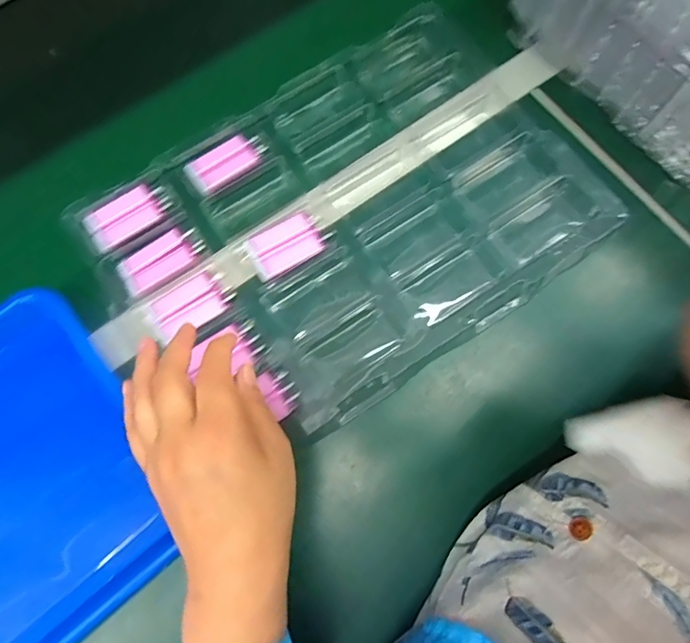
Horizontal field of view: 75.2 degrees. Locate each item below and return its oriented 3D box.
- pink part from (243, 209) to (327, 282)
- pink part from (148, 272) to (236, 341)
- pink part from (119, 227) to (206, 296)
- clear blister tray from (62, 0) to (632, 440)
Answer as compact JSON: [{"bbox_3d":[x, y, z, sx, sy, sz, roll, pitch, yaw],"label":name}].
[{"bbox_3d":[-0.052,-0.066,0.390,0.064,0.011,0.040,-31,78,-7],"label":"pink part"},{"bbox_3d":[-0.130,-0.015,0.381,0.064,0.006,0.038,-33,78,-8],"label":"pink part"},{"bbox_3d":[-0.158,-0.055,0.388,0.069,0.007,0.039,-35,79,-8],"label":"pink part"},{"bbox_3d":[0.001,-0.093,0.402,0.400,0.043,0.291,-35,79,-8],"label":"clear blister tray"}]

